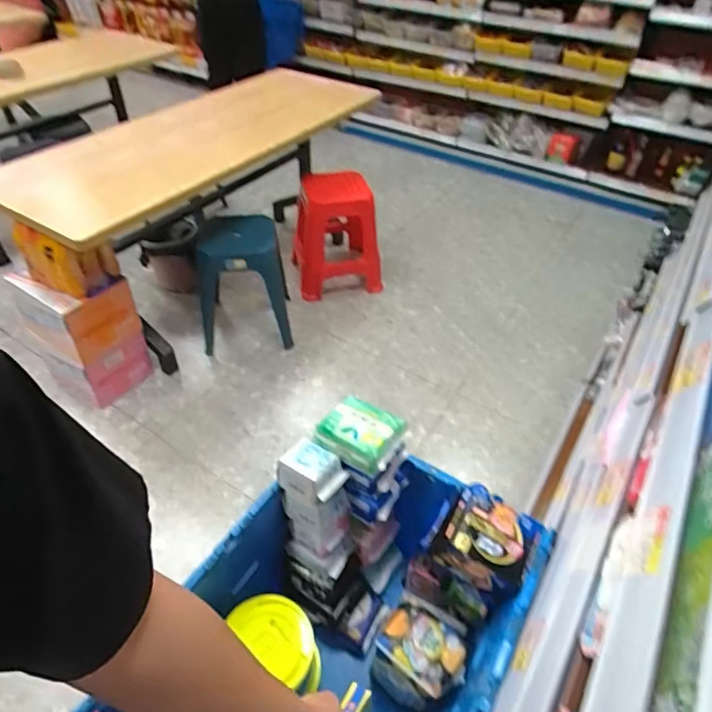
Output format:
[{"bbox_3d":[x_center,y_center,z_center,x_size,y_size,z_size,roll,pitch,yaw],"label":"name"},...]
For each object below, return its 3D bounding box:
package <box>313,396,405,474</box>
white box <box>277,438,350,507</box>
[{"bbox_3d":[0.010,0.118,0.796,0.120,0.044,0.102,23,48,20],"label":"package"},{"bbox_3d":[-0.068,0.186,0.784,0.094,0.069,0.071,25,48,21],"label":"white box"}]

